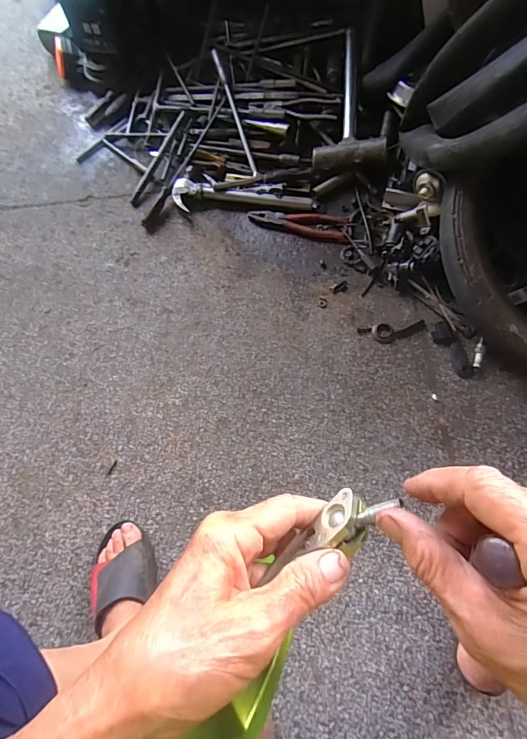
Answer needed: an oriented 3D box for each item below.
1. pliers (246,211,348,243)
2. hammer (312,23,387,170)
[{"bbox_3d":[0.069,-0.290,0.829,0.198,0.010,0.056,11,69,7],"label":"pliers"},{"bbox_3d":[0.188,-0.558,0.873,0.135,0.077,0.318,7,70,5],"label":"hammer"}]

